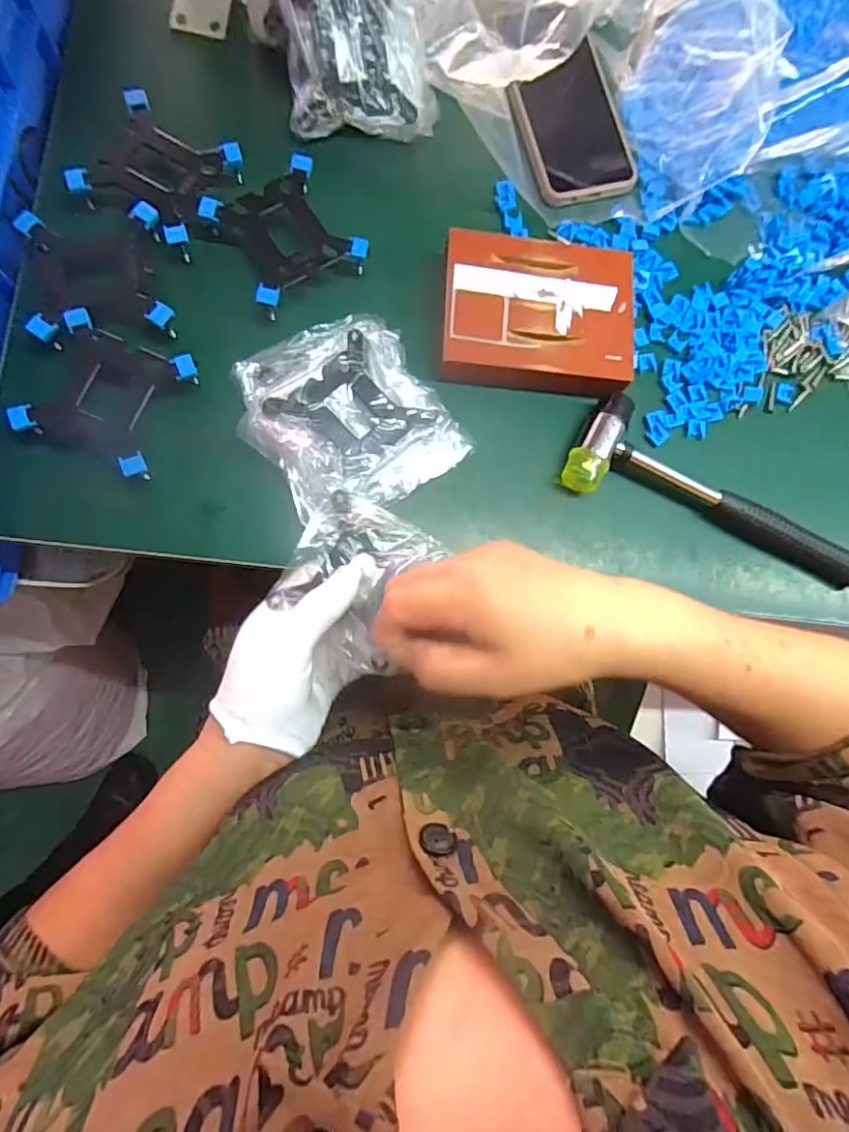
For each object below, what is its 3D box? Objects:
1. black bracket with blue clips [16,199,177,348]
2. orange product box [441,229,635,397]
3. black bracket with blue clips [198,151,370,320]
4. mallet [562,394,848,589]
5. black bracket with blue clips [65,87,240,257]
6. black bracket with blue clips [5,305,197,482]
[{"bbox_3d":[-0.216,-0.193,0.380,0.084,0.027,0.087,-11,84,-8],"label":"black bracket with blue clips"},{"bbox_3d":[0.082,-0.181,0.416,0.136,0.030,0.110,4,82,-6],"label":"orange product box"},{"bbox_3d":[-0.097,-0.232,0.401,0.085,0.028,0.087,-34,87,-9],"label":"black bracket with blue clips"},{"bbox_3d":[0.224,-0.054,0.417,0.240,0.030,0.071,18,81,-4],"label":"mallet"},{"bbox_3d":[-0.184,-0.270,0.393,0.084,0.025,0.085,29,81,-2],"label":"black bracket with blue clips"},{"bbox_3d":[-0.206,-0.110,0.370,0.083,0.029,0.085,24,81,-3],"label":"black bracket with blue clips"}]

